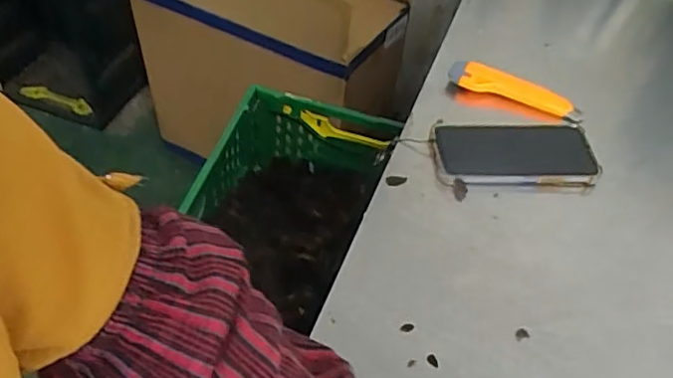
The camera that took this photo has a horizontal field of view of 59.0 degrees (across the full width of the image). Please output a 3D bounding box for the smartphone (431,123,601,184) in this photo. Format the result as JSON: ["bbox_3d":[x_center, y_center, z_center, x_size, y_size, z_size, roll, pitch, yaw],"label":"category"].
[{"bbox_3d":[0.180,-0.042,0.609,0.157,0.015,0.081,-1,50,-2],"label":"smartphone"}]

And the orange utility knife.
[{"bbox_3d":[0.200,-0.114,0.667,0.148,0.018,0.031,21,49,13],"label":"orange utility knife"}]

